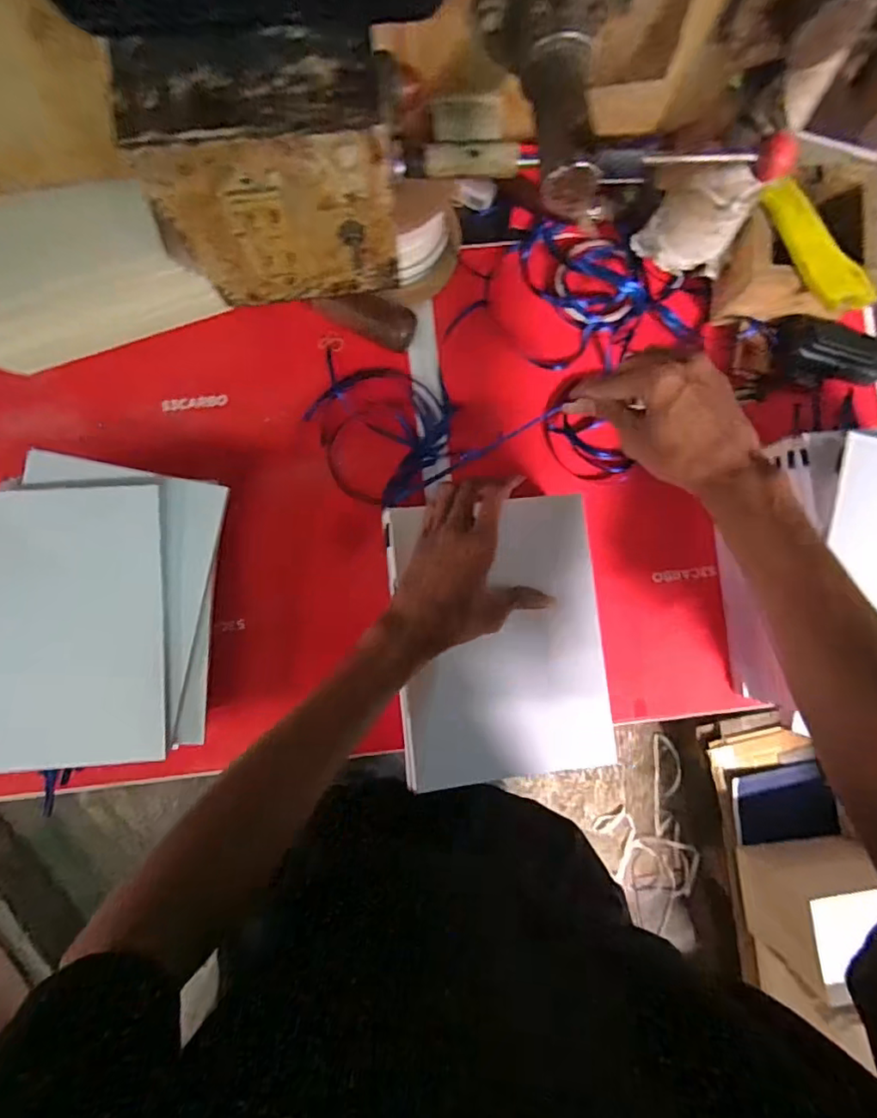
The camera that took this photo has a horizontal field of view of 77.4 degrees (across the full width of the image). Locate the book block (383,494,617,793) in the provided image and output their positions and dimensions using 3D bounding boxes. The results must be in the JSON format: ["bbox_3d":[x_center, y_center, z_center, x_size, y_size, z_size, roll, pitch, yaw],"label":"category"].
[{"bbox_3d":[0.051,0.067,0.454,0.169,0.029,0.226,-6,83,-2],"label":"book block"}]

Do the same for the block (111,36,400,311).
[{"bbox_3d":[-0.086,-0.202,0.304,0.124,0.130,0.052,-10,83,-2],"label":"block"}]

